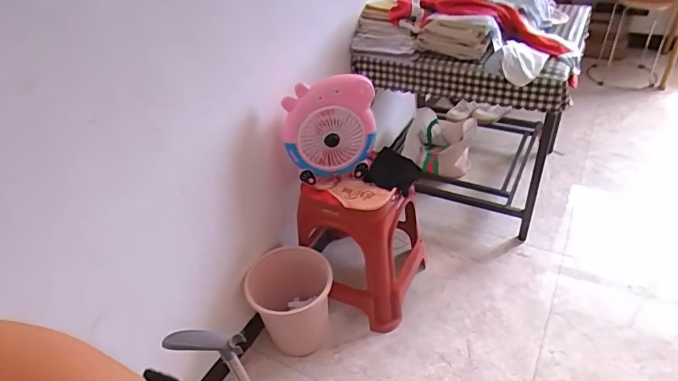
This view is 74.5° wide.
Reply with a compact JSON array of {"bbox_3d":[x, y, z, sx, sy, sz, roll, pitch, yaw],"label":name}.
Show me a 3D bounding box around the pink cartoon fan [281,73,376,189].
[{"bbox_3d":[-0.026,-0.158,1.229,0.254,0.297,0.076,-5,38,4],"label":"pink cartoon fan"}]

